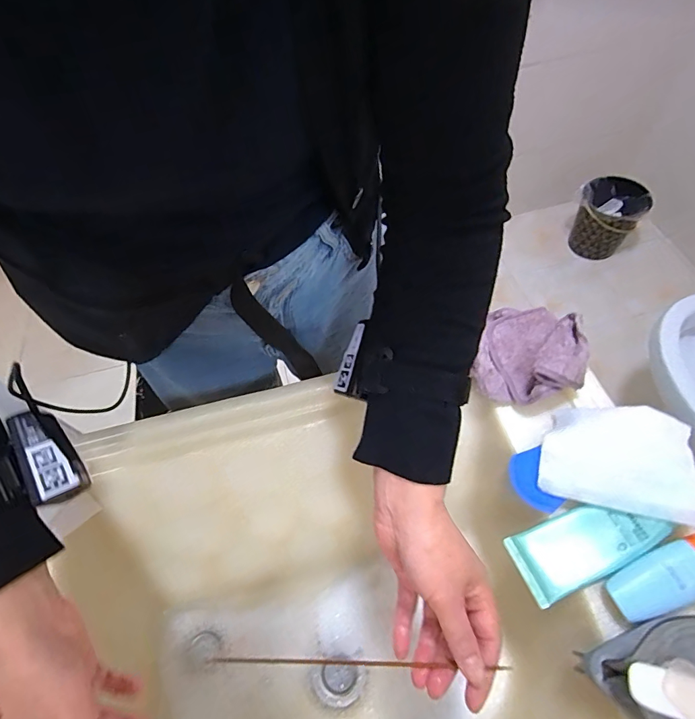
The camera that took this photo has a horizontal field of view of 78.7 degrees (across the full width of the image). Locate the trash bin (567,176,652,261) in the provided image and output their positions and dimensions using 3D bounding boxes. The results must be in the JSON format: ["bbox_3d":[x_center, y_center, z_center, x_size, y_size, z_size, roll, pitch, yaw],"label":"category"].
[{"bbox_3d":[0.911,-0.496,1.506,0.204,0.226,0.236,33,66,22],"label":"trash bin"}]

